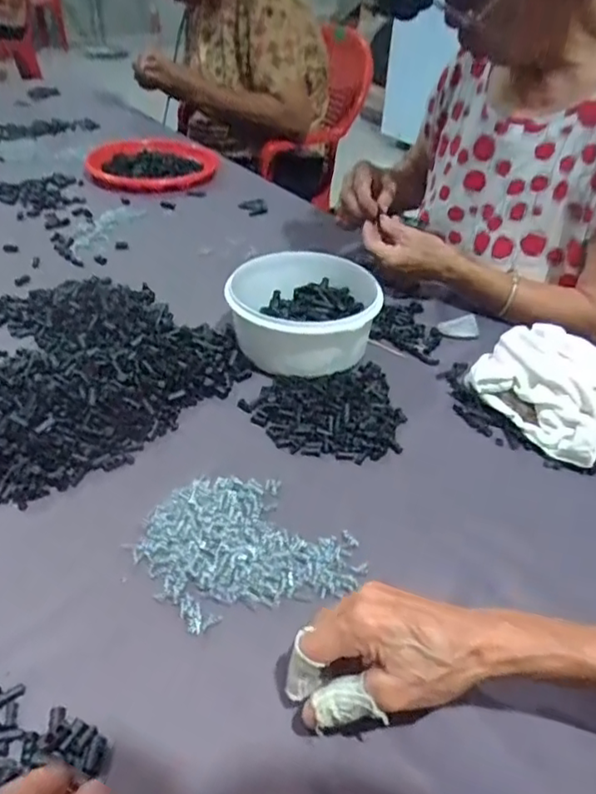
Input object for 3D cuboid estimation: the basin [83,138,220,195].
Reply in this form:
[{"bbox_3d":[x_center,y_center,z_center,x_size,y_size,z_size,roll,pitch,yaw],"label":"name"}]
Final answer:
[{"bbox_3d":[-0.261,-0.425,1.105,0.230,0.034,0.239,1,39,-4],"label":"basin"}]

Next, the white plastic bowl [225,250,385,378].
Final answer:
[{"bbox_3d":[0.006,-0.088,0.666,0.150,0.076,0.153,3,39,-2],"label":"white plastic bowl"}]

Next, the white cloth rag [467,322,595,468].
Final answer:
[{"bbox_3d":[0.271,0.005,0.585,0.212,0.070,0.124,24,43,22],"label":"white cloth rag"}]

